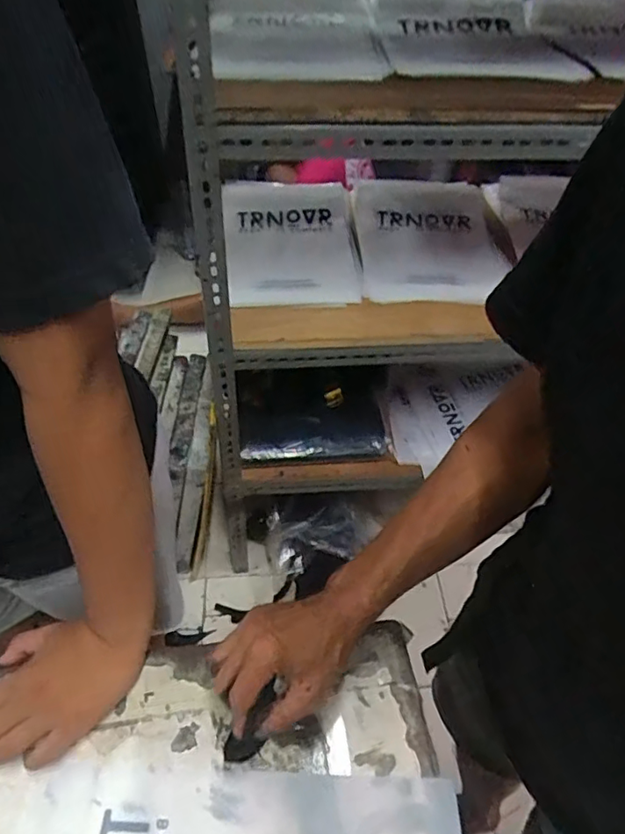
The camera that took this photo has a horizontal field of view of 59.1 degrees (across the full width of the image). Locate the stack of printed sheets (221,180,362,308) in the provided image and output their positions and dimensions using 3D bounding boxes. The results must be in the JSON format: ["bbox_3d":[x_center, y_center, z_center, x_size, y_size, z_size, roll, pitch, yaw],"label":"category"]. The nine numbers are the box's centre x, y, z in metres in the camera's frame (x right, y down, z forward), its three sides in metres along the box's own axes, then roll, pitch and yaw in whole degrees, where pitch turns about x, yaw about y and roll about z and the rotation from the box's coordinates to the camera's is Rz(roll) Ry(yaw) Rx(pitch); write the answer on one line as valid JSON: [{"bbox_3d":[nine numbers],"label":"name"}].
[{"bbox_3d":[-0.044,-0.337,1.062,0.264,0.056,0.347,0,58,-14],"label":"stack of printed sheets"}]

